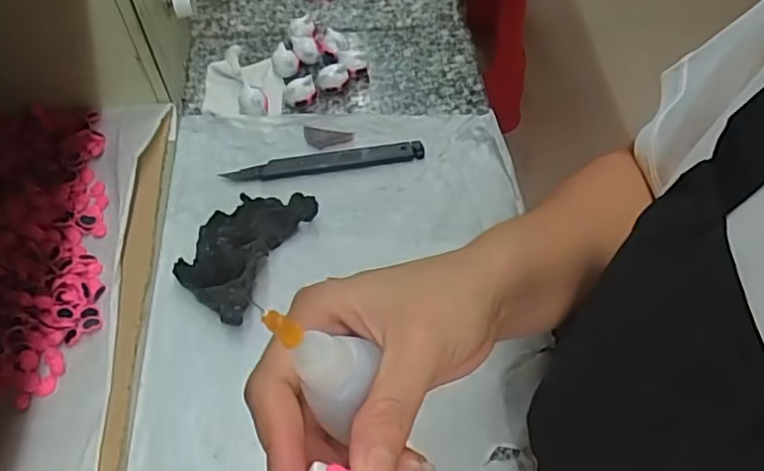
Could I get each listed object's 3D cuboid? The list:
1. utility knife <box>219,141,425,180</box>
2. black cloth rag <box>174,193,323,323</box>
[{"bbox_3d":[-0.042,-0.055,0.462,0.146,0.008,0.018,-9,57,-7],"label":"utility knife"},{"bbox_3d":[-0.094,0.006,0.412,0.060,0.024,0.097,24,59,14],"label":"black cloth rag"}]

